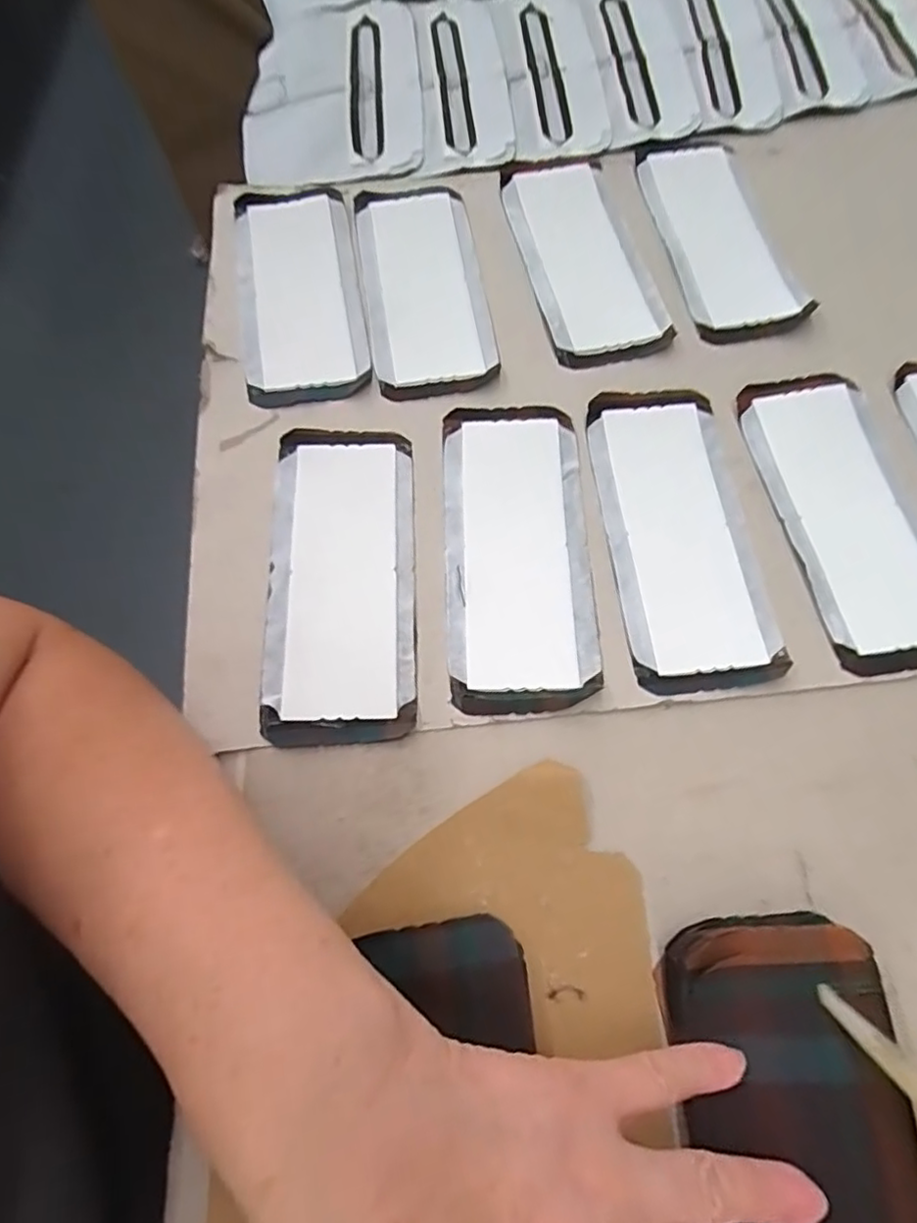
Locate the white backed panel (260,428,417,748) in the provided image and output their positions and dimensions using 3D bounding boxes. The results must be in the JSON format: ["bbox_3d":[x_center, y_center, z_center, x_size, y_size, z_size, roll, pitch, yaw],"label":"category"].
[{"bbox_3d":[-0.058,-0.019,0.311,0.069,0.005,0.166,-3,68,0],"label":"white backed panel"}]

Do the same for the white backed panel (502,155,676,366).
[{"bbox_3d":[0.074,-0.223,0.389,0.070,0.005,0.171,-12,68,-4],"label":"white backed panel"}]

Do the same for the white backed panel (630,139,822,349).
[{"bbox_3d":[0.161,-0.242,0.397,0.068,0.007,0.170,-10,68,-3],"label":"white backed panel"}]

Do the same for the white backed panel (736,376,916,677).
[{"bbox_3d":[0.200,-0.051,0.321,0.068,0.004,0.165,-9,68,-3],"label":"white backed panel"}]

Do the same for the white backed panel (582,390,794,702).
[{"bbox_3d":[0.111,-0.043,0.319,0.070,0.006,0.165,-5,68,-1],"label":"white backed panel"}]

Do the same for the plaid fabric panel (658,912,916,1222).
[{"bbox_3d":[0.118,0.197,0.208,0.074,0.018,0.170,-3,68,0],"label":"plaid fabric panel"}]

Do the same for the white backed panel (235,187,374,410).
[{"bbox_3d":[-0.096,-0.195,0.379,0.069,0.004,0.171,-10,68,-3],"label":"white backed panel"}]

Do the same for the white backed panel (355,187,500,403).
[{"bbox_3d":[-0.022,-0.203,0.386,0.070,0.007,0.180,-8,68,-2],"label":"white backed panel"}]

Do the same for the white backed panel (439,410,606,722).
[{"bbox_3d":[0.029,-0.032,0.315,0.070,0.005,0.163,-1,68,0],"label":"white backed panel"}]

